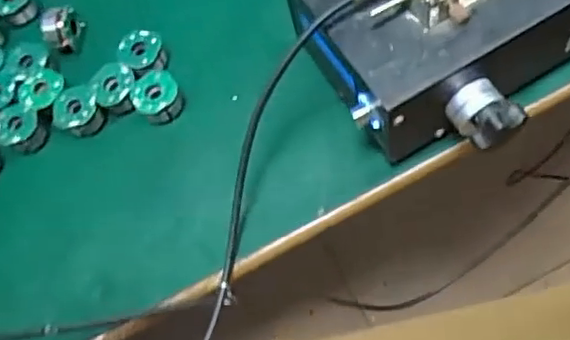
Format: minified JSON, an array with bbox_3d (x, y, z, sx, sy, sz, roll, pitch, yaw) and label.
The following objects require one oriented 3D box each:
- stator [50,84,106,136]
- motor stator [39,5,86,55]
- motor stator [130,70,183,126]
[{"bbox_3d":[-0.145,-0.040,0.423,0.031,0.021,0.032,-1,66,2],"label":"stator"},{"bbox_3d":[-0.166,-0.103,0.451,0.026,0.024,0.025,-4,66,1],"label":"motor stator"},{"bbox_3d":[-0.087,-0.048,0.417,0.031,0.021,0.038,-36,69,-13],"label":"motor stator"}]

